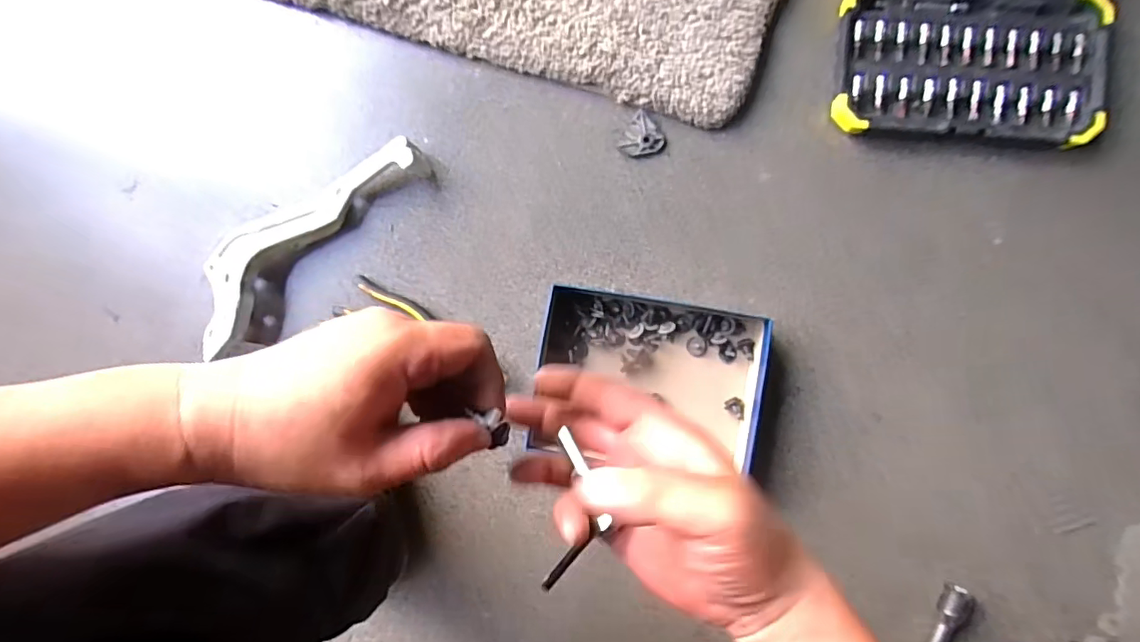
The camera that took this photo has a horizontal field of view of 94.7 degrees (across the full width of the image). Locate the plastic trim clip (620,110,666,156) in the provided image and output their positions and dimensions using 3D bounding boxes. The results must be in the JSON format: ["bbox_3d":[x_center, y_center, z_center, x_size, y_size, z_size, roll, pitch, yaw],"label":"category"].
[{"bbox_3d":[0.081,-0.197,0.569,0.041,0.007,0.045,30,90,3],"label":"plastic trim clip"}]

